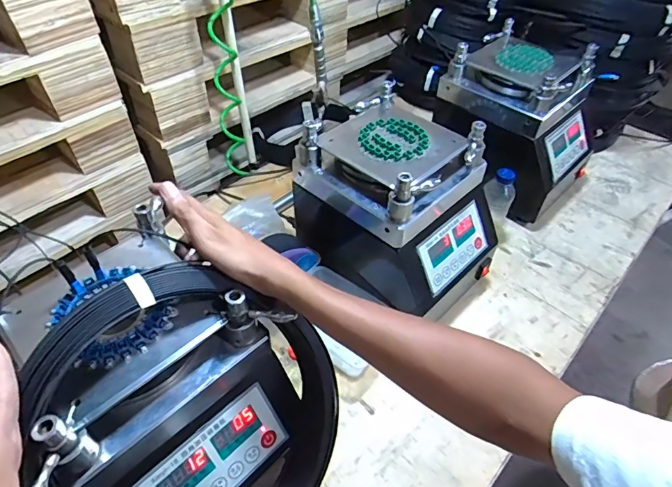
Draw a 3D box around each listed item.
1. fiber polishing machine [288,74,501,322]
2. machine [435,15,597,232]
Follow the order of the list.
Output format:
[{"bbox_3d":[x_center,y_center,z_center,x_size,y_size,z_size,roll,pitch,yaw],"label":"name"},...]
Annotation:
[{"bbox_3d":[0.101,-0.057,0.713,0.280,0.233,0.216,35,55,27],"label":"fiber polishing machine"},{"bbox_3d":[0.367,-0.247,0.908,0.220,0.281,0.270,-34,57,-29],"label":"machine"}]

